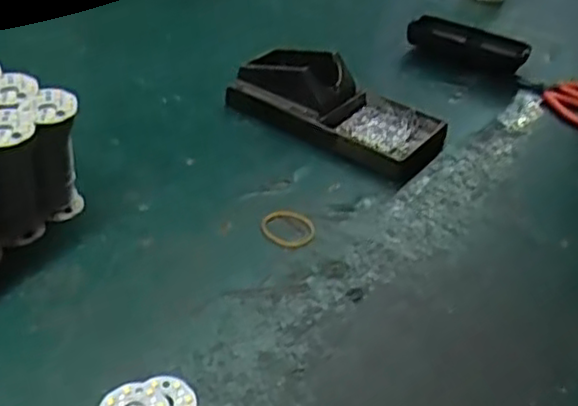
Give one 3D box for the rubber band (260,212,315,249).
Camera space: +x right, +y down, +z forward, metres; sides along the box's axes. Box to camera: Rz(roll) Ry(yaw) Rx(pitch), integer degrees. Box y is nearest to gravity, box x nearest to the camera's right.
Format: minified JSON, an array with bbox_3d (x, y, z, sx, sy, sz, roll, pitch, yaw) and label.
[{"bbox_3d":[-0.001,0.016,0.437,0.034,0.004,0.033,4,36,-3],"label":"rubber band"}]

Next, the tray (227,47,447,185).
[{"bbox_3d":[0.041,-0.079,0.537,0.162,0.043,0.089,28,41,27],"label":"tray"}]

